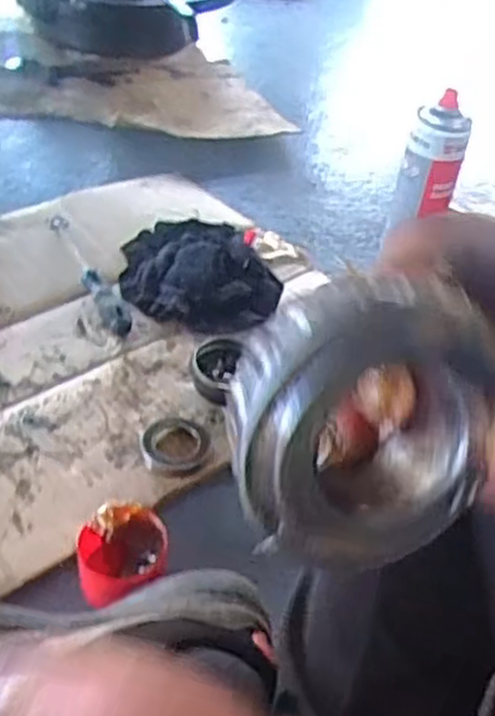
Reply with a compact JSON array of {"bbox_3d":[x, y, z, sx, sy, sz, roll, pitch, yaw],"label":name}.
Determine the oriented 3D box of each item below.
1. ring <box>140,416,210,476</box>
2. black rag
[{"bbox_3d":[-0.065,0.075,0.680,0.058,0.016,0.062,4,42,-4],"label":"ring"},{"bbox_3d":[-0.054,-0.101,0.865,0.173,0.031,0.182,4,42,-3],"label":"black rag"}]

